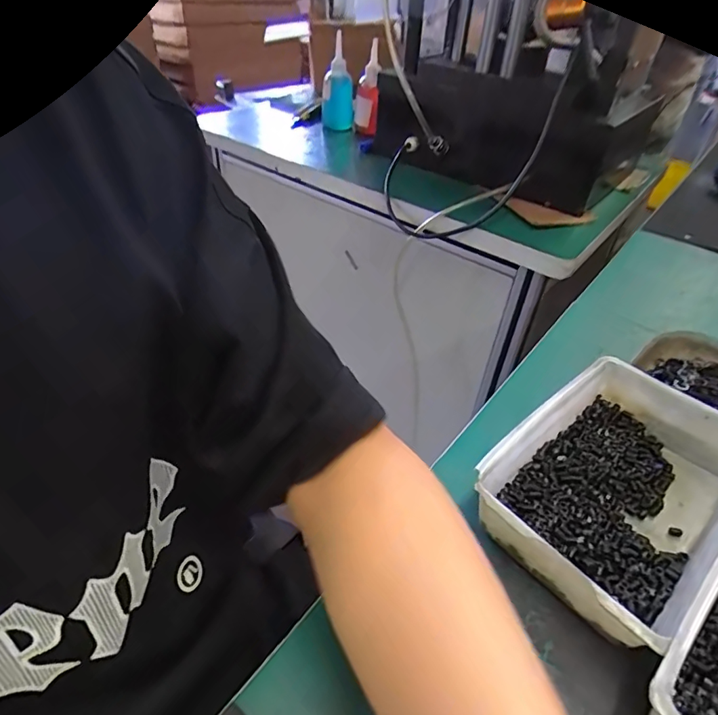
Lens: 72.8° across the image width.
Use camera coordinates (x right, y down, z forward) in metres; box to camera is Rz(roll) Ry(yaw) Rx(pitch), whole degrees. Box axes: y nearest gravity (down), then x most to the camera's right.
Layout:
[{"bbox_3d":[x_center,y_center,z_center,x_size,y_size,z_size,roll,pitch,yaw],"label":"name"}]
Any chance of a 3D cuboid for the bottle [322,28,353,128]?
[{"bbox_3d":[-0.041,-0.531,0.958,0.064,0.150,0.062,3,40,-3],"label":"bottle"}]

